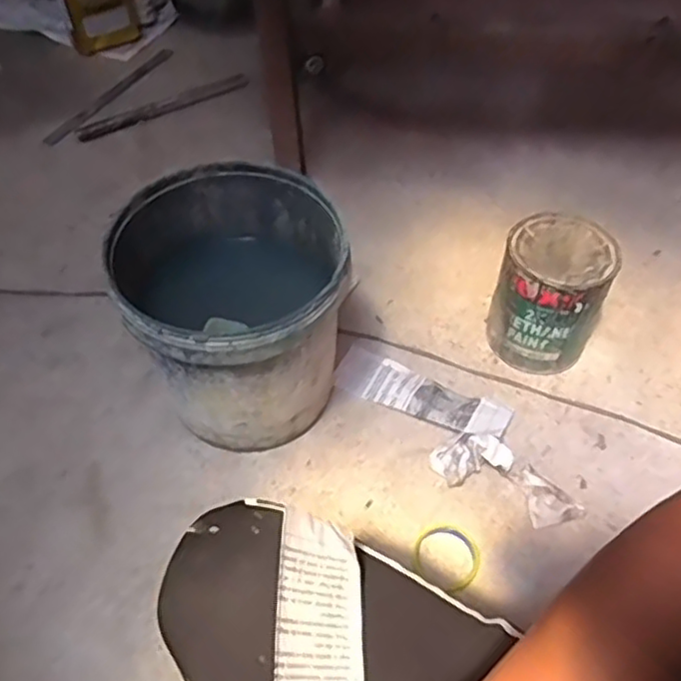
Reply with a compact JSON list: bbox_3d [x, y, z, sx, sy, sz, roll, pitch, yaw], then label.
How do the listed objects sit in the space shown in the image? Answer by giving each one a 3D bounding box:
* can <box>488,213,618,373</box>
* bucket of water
[{"bbox_3d":[0.329,-0.070,1.057,0.154,0.200,0.157,19,55,14],"label":"can"},{"bbox_3d":[-0.139,-0.027,0.955,0.283,0.317,0.300,1,53,-1],"label":"bucket of water"}]

